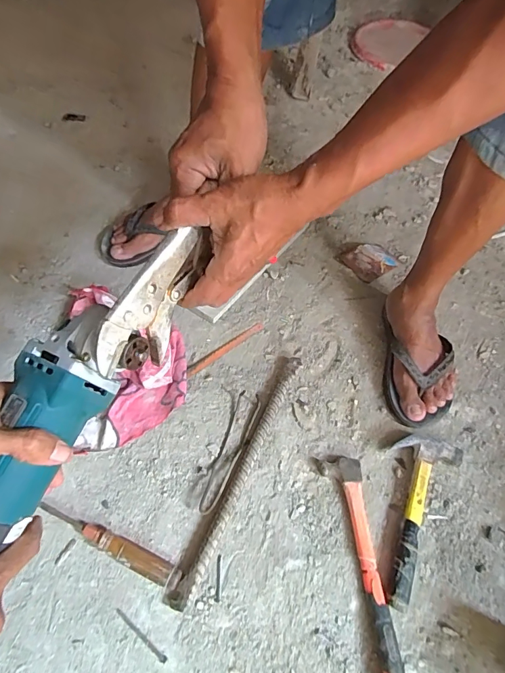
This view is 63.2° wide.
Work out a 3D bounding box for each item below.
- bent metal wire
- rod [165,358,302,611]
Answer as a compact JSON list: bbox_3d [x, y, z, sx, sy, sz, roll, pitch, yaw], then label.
[{"bbox_3d":[-0.029,0.154,0.566,0.035,0.010,0.180,17,55,7],"label":"bent metal wire"},{"bbox_3d":[-0.010,0.173,0.552,0.024,0.027,0.352,24,56,11],"label":"rod"}]

